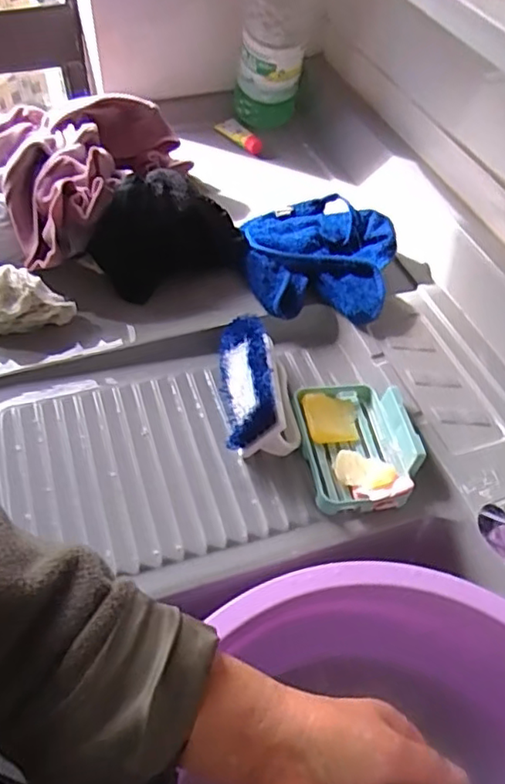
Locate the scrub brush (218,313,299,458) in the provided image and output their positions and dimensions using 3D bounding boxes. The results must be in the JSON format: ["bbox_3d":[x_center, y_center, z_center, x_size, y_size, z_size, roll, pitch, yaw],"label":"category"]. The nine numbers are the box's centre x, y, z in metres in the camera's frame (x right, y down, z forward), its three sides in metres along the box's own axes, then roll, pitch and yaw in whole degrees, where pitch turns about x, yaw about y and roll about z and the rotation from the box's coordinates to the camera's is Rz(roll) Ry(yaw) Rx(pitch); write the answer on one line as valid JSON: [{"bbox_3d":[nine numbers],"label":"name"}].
[{"bbox_3d":[0.004,-0.020,0.627,0.073,0.067,0.159,-3,51,-5],"label":"scrub brush"}]

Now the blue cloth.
[{"bbox_3d":[0.074,-0.159,0.736,0.180,0.057,0.171,7,51,3],"label":"blue cloth"}]

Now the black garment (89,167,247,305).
[{"bbox_3d":[-0.101,-0.187,0.721,0.173,0.111,0.103,-18,54,-17],"label":"black garment"}]

